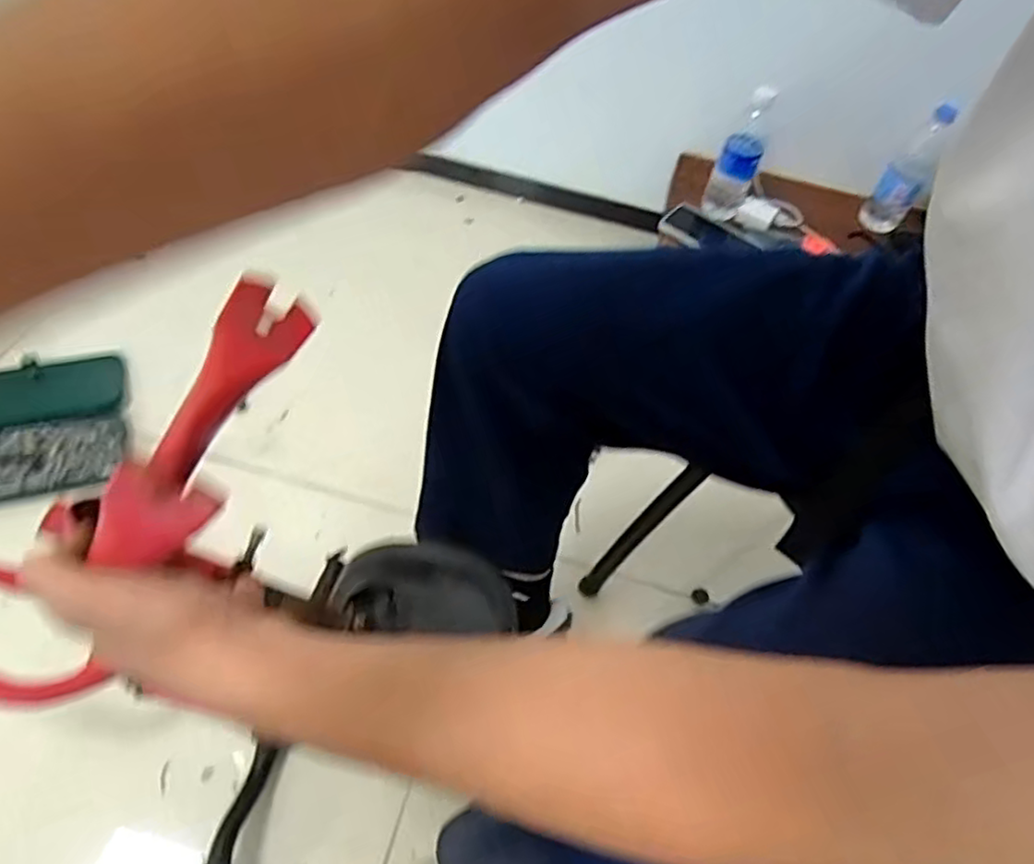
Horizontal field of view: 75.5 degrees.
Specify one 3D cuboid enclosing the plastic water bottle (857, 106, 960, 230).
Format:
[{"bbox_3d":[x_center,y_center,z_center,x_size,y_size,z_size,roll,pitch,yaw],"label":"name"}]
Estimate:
[{"bbox_3d":[0.641,-0.422,1.097,0.074,0.202,0.068,31,55,17],"label":"plastic water bottle"}]

